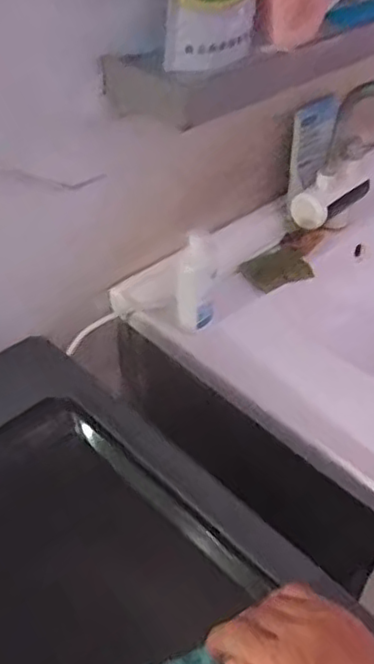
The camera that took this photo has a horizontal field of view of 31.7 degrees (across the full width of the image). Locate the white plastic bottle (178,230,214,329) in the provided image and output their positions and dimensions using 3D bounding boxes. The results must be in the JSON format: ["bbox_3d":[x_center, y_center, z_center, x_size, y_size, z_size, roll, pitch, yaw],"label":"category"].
[{"bbox_3d":[0.011,-0.062,0.813,0.042,0.120,0.043,1,43,0],"label":"white plastic bottle"}]

